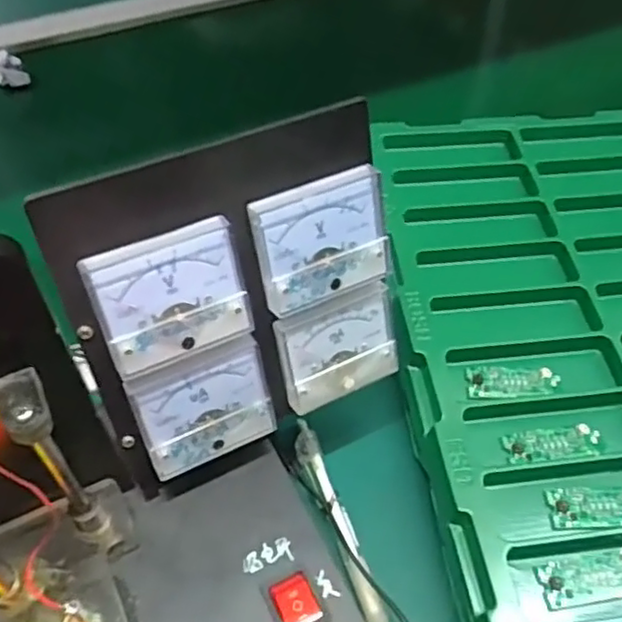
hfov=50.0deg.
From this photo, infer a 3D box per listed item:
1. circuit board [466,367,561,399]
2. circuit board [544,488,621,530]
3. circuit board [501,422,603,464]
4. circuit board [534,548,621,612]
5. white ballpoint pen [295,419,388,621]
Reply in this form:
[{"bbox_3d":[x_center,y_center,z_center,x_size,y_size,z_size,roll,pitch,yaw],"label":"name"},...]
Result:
[{"bbox_3d":[0.128,0.045,0.423,0.057,0.004,0.021,-3,50,-2],"label":"circuit board"},{"bbox_3d":[0.164,0.110,0.374,0.060,0.004,0.022,-3,50,-2],"label":"circuit board"},{"bbox_3d":[0.144,0.079,0.398,0.058,0.005,0.022,-5,50,-4],"label":"circuit board"},{"bbox_3d":[0.149,0.139,0.348,0.059,0.004,0.024,-9,51,-6],"label":"circuit board"},{"bbox_3d":[0.017,0.128,0.394,0.015,0.010,0.143,-16,55,-14],"label":"white ballpoint pen"}]

